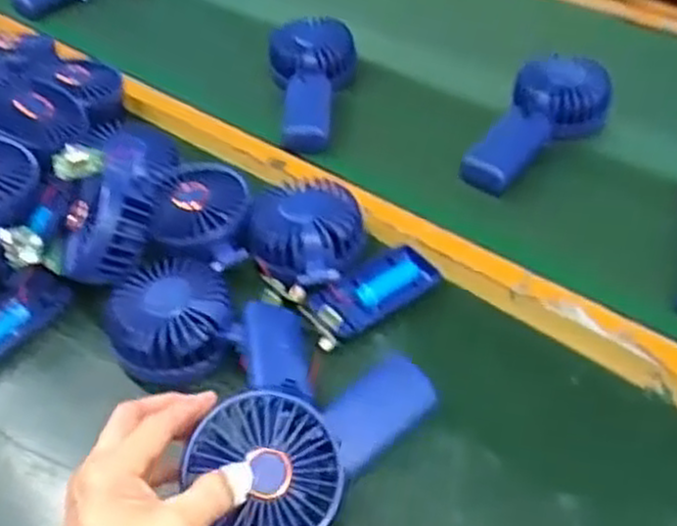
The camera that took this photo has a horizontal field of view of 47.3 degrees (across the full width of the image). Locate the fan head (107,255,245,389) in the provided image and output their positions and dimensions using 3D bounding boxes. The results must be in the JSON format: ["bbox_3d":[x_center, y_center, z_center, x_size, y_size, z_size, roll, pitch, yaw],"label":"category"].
[{"bbox_3d":[-0.114,0.038,0.530,0.082,0.042,0.088,-18,46,-15],"label":"fan head"}]

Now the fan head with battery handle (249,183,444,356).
[{"bbox_3d":[-0.008,-0.009,0.564,0.105,0.039,0.128,-32,51,-27],"label":"fan head with battery handle"}]

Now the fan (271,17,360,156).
[{"bbox_3d":[-0.029,-0.168,0.743,0.082,0.042,0.158,2,56,5],"label":"fan"}]

